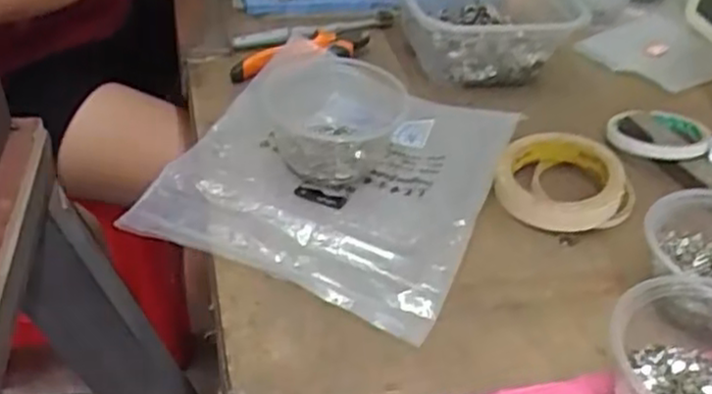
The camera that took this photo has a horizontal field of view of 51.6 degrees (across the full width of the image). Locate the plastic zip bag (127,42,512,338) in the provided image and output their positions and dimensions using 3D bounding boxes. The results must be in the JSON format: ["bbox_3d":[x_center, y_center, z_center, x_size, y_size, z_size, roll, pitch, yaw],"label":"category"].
[{"bbox_3d":[-0.013,-0.031,0.591,0.238,0.034,0.261,20,42,15],"label":"plastic zip bag"}]

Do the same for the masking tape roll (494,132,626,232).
[{"bbox_3d":[0.164,-0.017,0.595,0.097,0.023,0.099,4,40,-3],"label":"masking tape roll"}]

